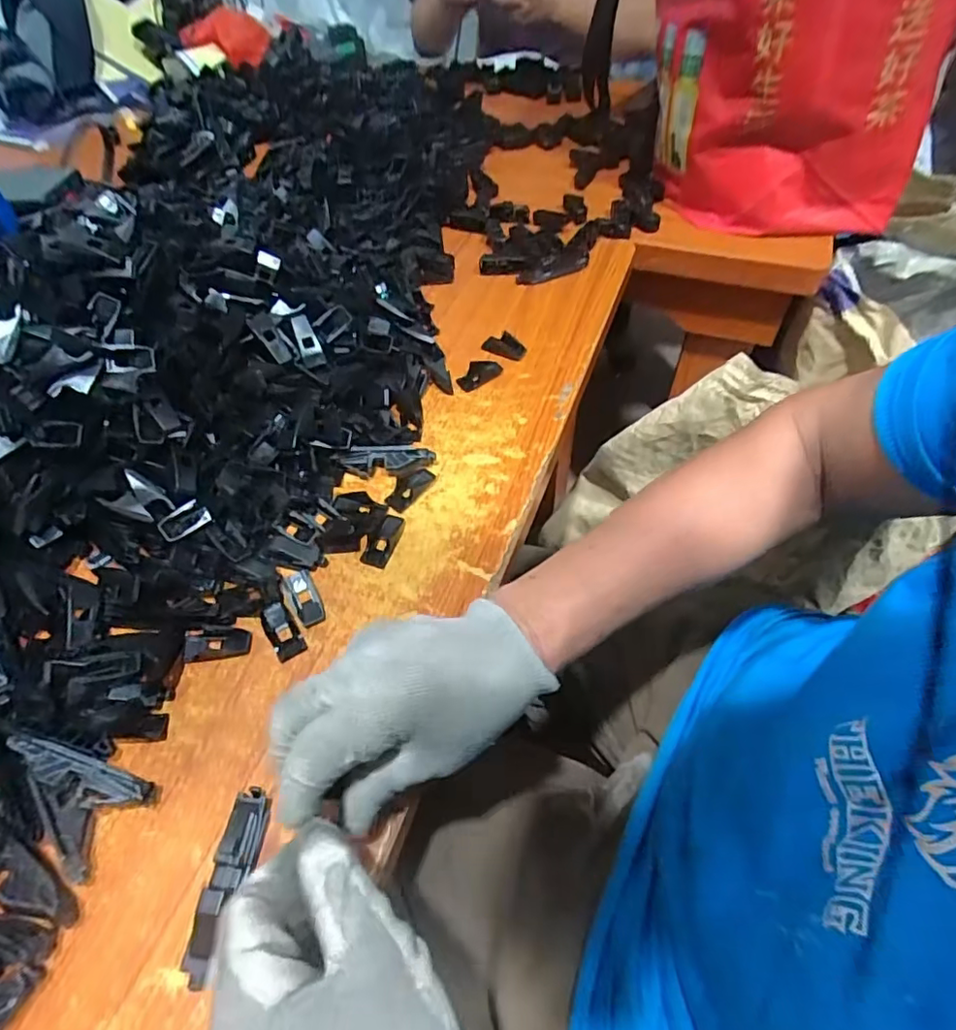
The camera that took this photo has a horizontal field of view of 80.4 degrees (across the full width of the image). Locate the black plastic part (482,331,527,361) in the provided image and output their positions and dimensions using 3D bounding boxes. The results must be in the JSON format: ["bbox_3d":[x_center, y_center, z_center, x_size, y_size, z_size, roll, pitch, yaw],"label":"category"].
[{"bbox_3d":[0.025,-0.156,0.520,0.040,0.011,0.023,20,56,16],"label":"black plastic part"}]

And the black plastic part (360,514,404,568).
[{"bbox_3d":[-0.068,0.017,0.405,0.019,0.004,0.042,12,55,11],"label":"black plastic part"}]

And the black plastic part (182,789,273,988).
[{"bbox_3d":[-0.124,0.182,0.281,0.019,0.024,0.082,5,54,6],"label":"black plastic part"}]

